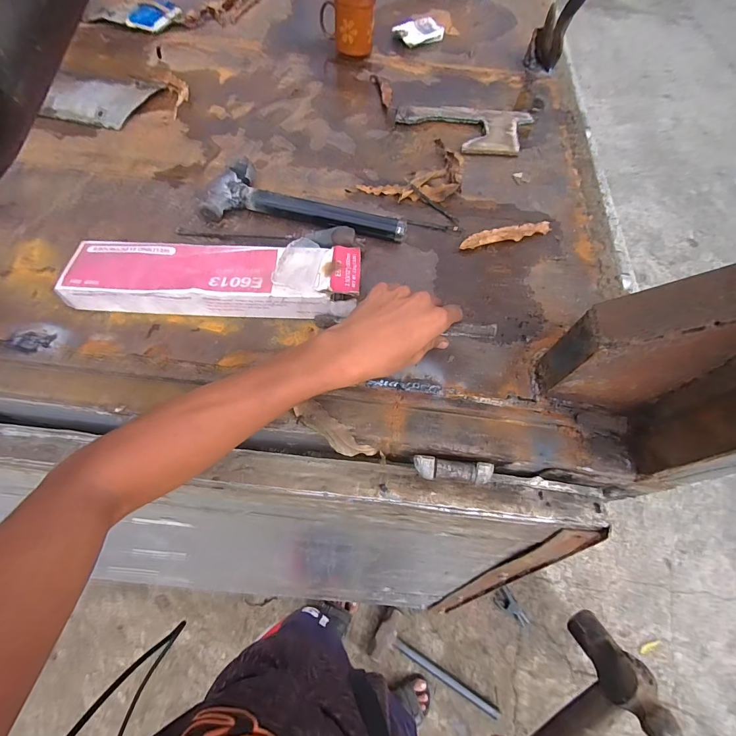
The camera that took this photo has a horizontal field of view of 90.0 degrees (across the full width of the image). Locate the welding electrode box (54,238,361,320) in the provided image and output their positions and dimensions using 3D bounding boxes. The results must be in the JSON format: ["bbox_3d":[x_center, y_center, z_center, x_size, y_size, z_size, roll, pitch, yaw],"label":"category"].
[{"bbox_3d":[-0.180,-0.106,0.436,0.337,0.045,0.080,2,64,-2],"label":"welding electrode box"}]

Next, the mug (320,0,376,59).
[{"bbox_3d":[-0.037,-0.632,0.679,0.096,0.096,0.072,-3,64,-5],"label":"mug"}]

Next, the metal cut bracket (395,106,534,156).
[{"bbox_3d":[0.164,-0.402,0.618,0.230,0.011,0.128,5,64,-1],"label":"metal cut bracket"}]

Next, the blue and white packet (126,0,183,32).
[{"bbox_3d":[-0.427,-0.704,0.736,0.062,0.025,0.111,28,66,10],"label":"blue and white packet"}]

